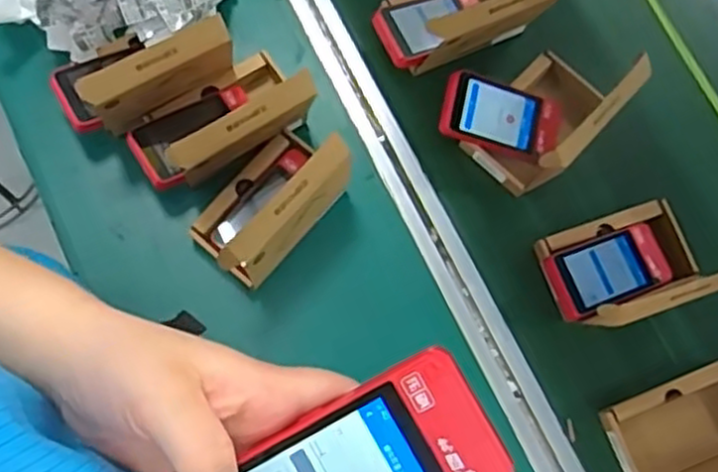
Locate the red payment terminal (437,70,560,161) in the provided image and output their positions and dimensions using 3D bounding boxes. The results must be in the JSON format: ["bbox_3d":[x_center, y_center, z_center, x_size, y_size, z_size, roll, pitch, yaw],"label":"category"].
[{"bbox_3d":[0.140,-0.113,0.711,0.127,0.028,0.065,11,76,-20],"label":"red payment terminal"}]

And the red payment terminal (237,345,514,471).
[{"bbox_3d":[-0.003,0.101,0.297,0.122,0.014,0.060,-34,79,7],"label":"red payment terminal"}]

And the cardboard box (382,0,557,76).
[{"bbox_3d":[0.106,-0.233,0.711,0.139,0.117,0.098,-25,79,-7],"label":"cardboard box"}]

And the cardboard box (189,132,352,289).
[{"bbox_3d":[-0.080,-0.032,0.642,0.086,0.116,0.133,41,79,8],"label":"cardboard box"}]

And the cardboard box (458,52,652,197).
[{"bbox_3d":[0.183,-0.123,0.688,0.095,0.094,0.145,42,79,8],"label":"cardboard box"}]

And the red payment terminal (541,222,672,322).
[{"bbox_3d":[0.241,0.032,0.698,0.125,0.022,0.063,-20,78,-19],"label":"red payment terminal"}]

